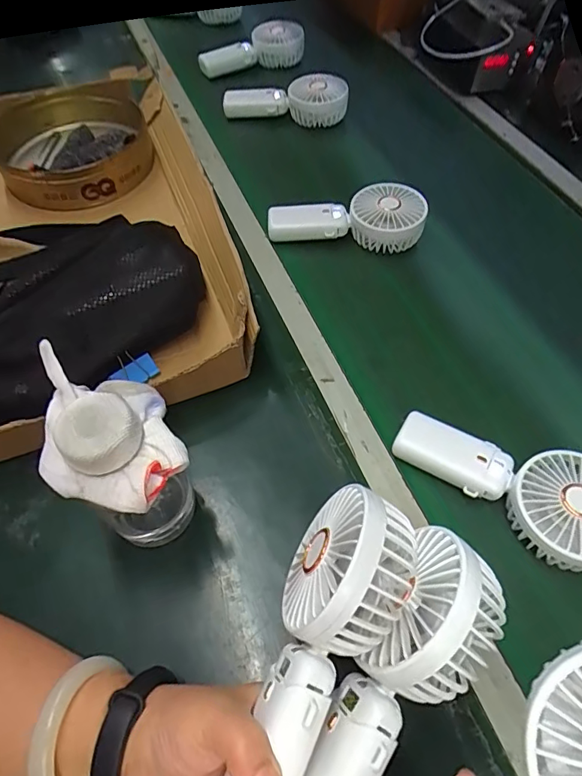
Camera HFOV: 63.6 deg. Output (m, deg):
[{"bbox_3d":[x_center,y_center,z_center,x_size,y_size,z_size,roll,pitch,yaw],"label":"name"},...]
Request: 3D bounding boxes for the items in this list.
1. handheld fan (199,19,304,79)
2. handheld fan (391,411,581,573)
[{"bbox_3d":[-0.063,-0.606,0.851,0.200,0.060,0.083,-23,60,-16],"label":"handheld fan"},{"bbox_3d":[0.183,0.069,0.386,0.186,0.038,0.088,37,63,21],"label":"handheld fan"}]

